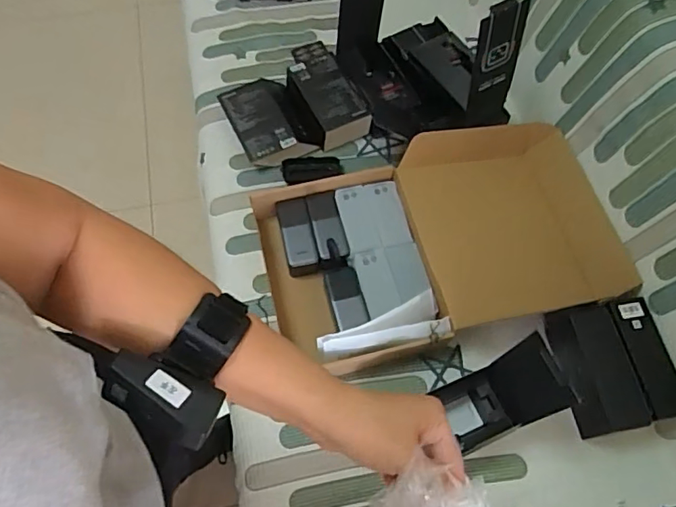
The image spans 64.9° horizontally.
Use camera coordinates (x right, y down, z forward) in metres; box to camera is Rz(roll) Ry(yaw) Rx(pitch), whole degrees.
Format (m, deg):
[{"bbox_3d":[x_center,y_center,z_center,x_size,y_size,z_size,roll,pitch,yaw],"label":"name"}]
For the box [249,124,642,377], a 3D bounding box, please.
[{"bbox_3d":[0.182,-0.006,0.946,0.609,0.162,0.350,-12,66,-6],"label":"box"}]

